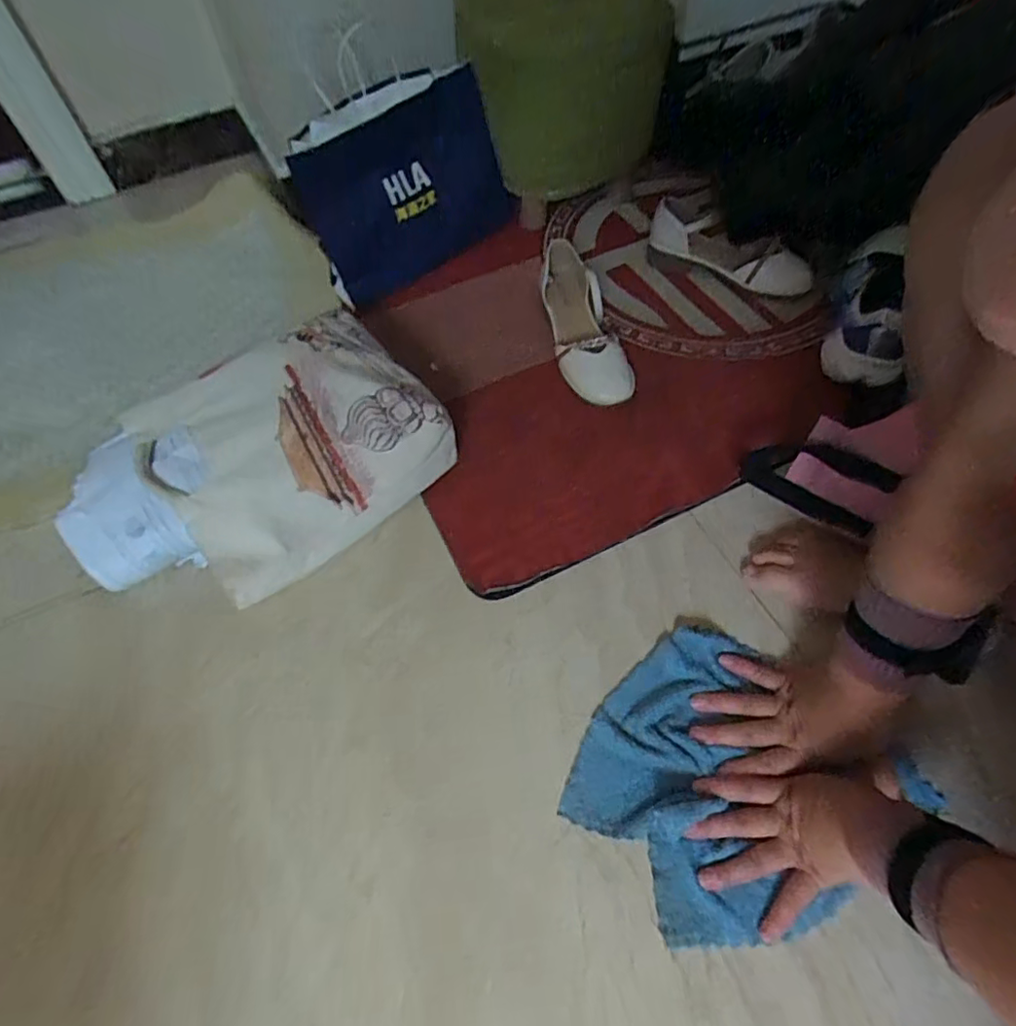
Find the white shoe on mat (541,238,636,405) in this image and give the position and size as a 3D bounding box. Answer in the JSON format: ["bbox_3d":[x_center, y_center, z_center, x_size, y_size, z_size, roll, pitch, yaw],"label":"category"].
[{"bbox_3d":[0.105,-0.260,0.814,0.094,0.093,0.230,-7,59,-3],"label":"white shoe on mat"}]

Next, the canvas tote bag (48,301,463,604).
[{"bbox_3d":[-0.284,-0.052,0.688,0.408,0.123,0.242,-32,63,-17],"label":"canvas tote bag"}]

